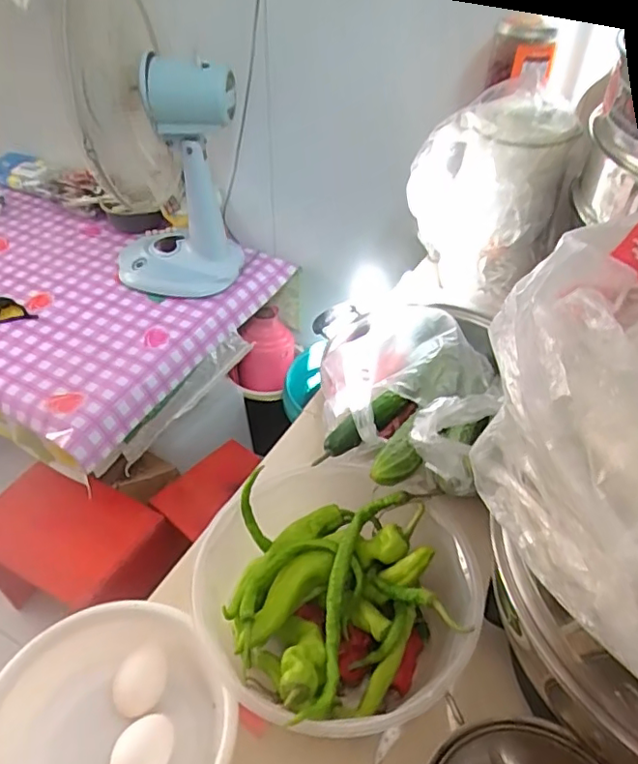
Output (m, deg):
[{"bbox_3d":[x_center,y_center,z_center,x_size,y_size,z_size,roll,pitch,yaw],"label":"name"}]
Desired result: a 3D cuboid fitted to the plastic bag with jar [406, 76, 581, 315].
[{"bbox_3d":[0.233,-0.266,0.812,0.168,0.238,0.197,-30,51,-29],"label":"plastic bag with jar"}]

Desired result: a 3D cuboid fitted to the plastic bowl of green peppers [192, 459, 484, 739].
[{"bbox_3d":[0.018,0.188,0.509,0.212,0.097,0.225,1,43,-1],"label":"plastic bowl of green peppers"}]

